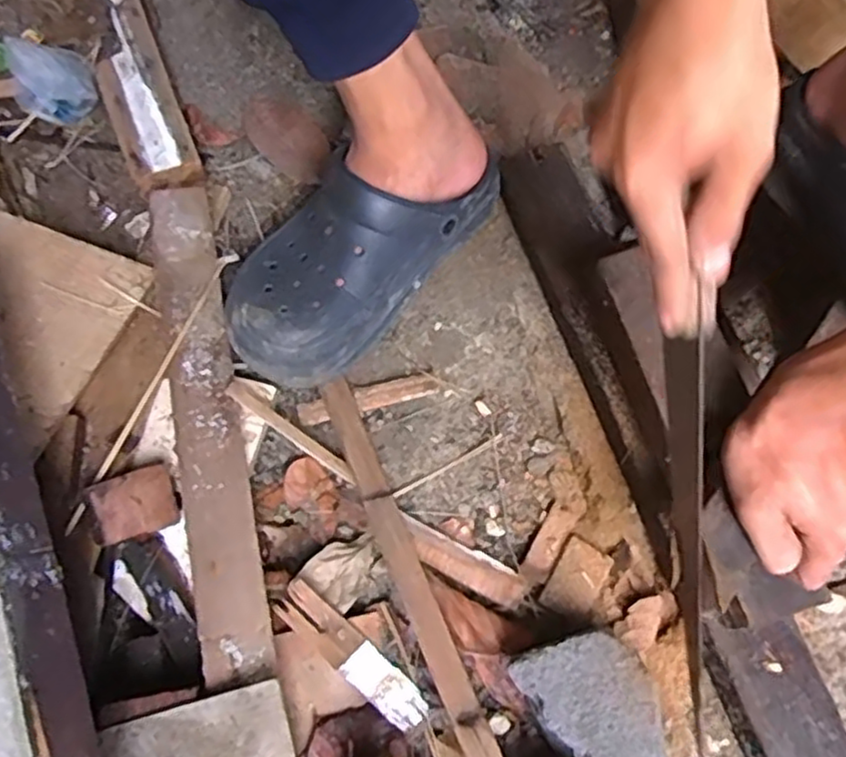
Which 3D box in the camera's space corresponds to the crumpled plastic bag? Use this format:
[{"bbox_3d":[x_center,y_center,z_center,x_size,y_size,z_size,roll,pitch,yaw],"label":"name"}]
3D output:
[{"bbox_3d":[-0.321,-0.254,0.629,0.070,0.061,0.047,-22,72,-10],"label":"crumpled plastic bag"}]

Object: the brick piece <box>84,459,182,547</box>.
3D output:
[{"bbox_3d":[-0.201,0.088,0.510,0.058,0.016,0.044,-20,91,-41],"label":"brick piece"}]

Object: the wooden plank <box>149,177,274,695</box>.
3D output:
[{"bbox_3d":[-0.156,0.022,0.527,0.046,0.011,0.369,-7,71,-17],"label":"wooden plank"}]

